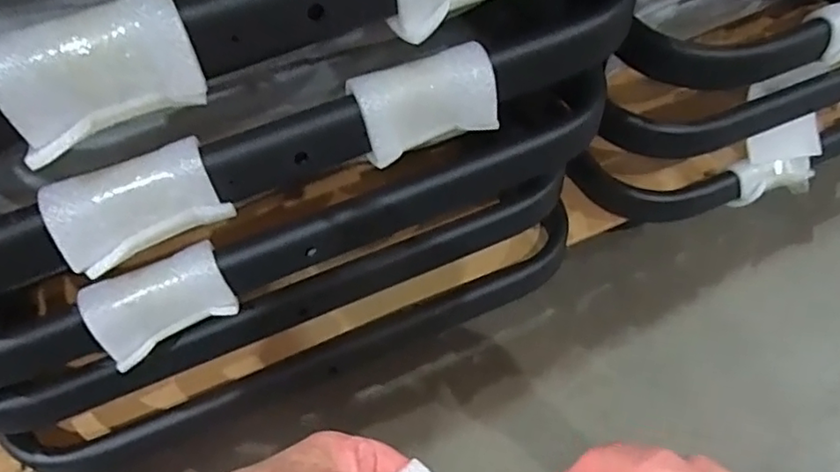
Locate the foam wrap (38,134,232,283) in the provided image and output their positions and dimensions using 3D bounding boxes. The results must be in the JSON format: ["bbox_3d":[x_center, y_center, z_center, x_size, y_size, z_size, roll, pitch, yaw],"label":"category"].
[{"bbox_3d":[-0.148,-0.017,0.314,0.081,0.041,0.035,-29,54,-18],"label":"foam wrap"}]

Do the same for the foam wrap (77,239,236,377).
[{"bbox_3d":[-0.162,0.041,0.374,0.081,0.042,0.032,-26,53,-16],"label":"foam wrap"}]

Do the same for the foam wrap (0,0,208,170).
[{"bbox_3d":[-0.134,-0.067,0.251,0.078,0.043,0.030,-29,54,-18],"label":"foam wrap"}]

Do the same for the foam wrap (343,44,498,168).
[{"bbox_3d":[0.004,-0.077,0.351,0.081,0.041,0.034,-25,53,-15],"label":"foam wrap"}]

